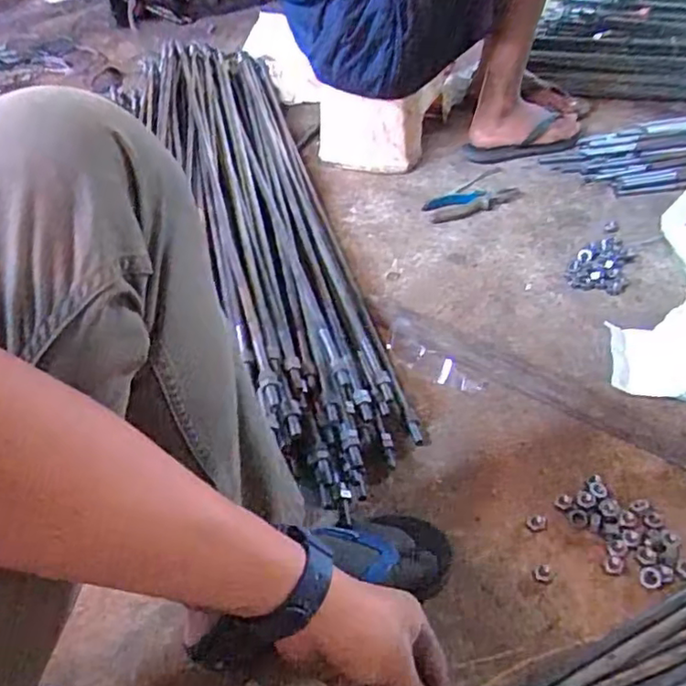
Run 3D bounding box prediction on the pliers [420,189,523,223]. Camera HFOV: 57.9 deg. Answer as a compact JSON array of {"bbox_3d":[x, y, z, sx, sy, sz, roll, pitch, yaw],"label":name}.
[{"bbox_3d":[0.236,-0.246,1.095,0.174,0.015,0.066,-11,44,-6],"label":"pliers"}]

